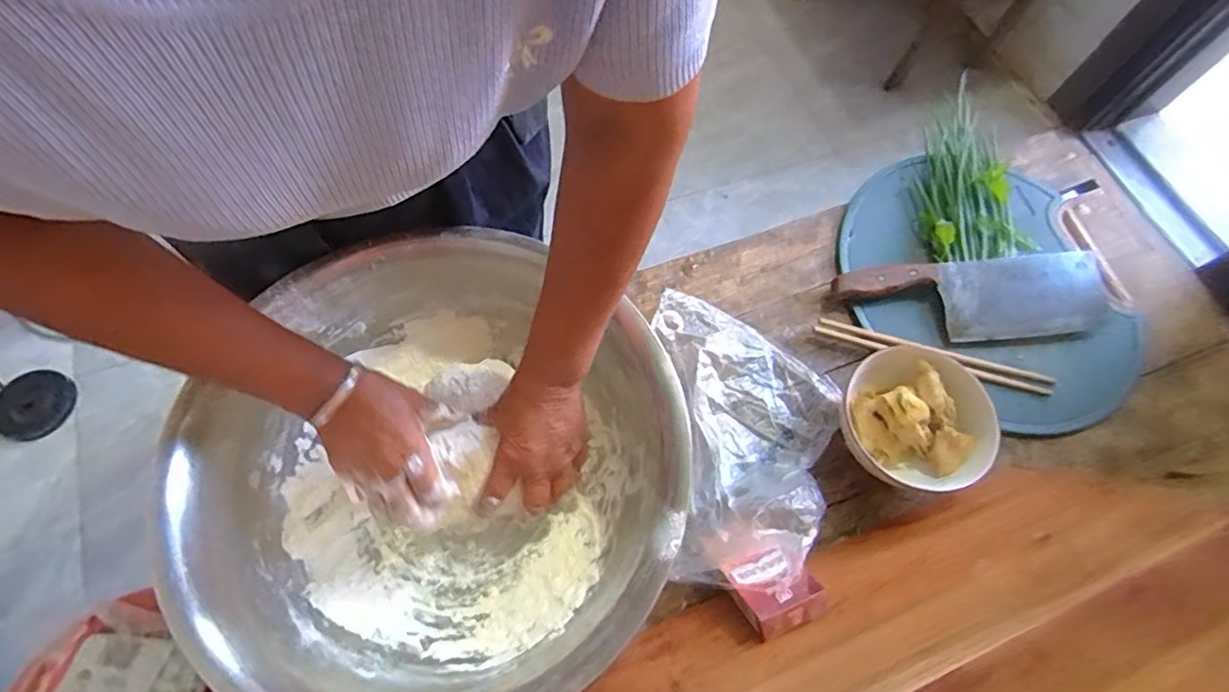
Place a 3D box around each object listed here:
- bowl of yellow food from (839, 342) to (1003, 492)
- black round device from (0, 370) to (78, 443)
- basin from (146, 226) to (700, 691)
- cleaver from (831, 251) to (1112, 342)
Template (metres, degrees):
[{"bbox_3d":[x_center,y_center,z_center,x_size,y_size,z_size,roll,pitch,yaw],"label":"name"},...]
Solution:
[{"bbox_3d":[0.284,0.070,0.571,0.132,0.069,0.135,1,67,-2],"label":"bowl of yellow food"},{"bbox_3d":[-1.121,0.113,1.133,0.132,0.014,0.135,1,67,-2],"label":"black round device"},{"bbox_3d":[-0.137,0.110,0.503,0.365,0.139,0.369,1,67,-2],"label":"basin"},{"bbox_3d":[0.405,-0.052,0.645,0.300,0.033,0.093,-6,67,-5],"label":"cleaver"}]

